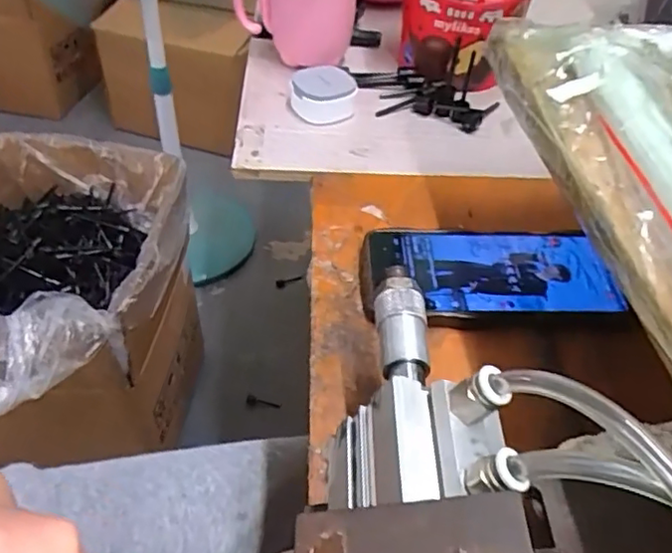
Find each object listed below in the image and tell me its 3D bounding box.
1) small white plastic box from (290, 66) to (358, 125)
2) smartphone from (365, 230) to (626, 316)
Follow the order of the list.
[{"bbox_3d":[-0.012,-0.162,0.540,0.054,0.023,0.058,-2,46,-7],"label":"small white plastic box"},{"bbox_3d":[0.098,-0.001,0.396,0.152,0.015,0.074,2,46,-3],"label":"smartphone"}]

